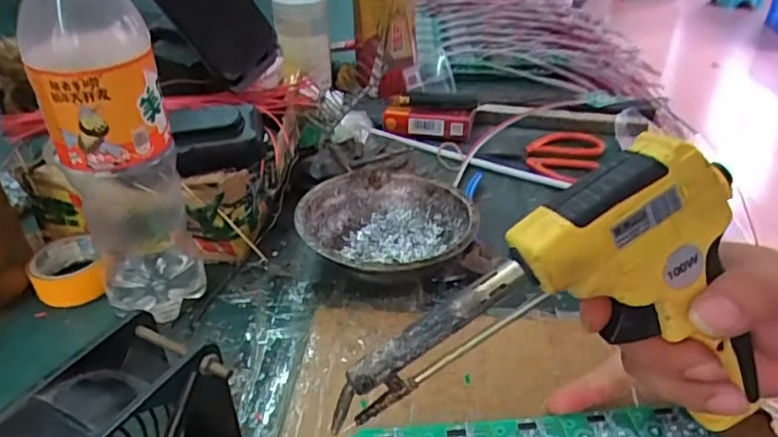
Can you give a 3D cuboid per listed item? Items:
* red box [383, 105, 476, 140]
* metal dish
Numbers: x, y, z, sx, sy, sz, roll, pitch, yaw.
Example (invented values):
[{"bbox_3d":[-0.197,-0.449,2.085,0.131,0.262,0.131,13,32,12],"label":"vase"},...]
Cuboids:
[{"bbox_3d":[0.040,-0.100,0.597,0.090,0.027,0.026,5,34,8],"label":"red box"},{"bbox_3d":[0.000,0.010,0.431,0.122,0.040,0.123,0,34,0],"label":"metal dish"}]

